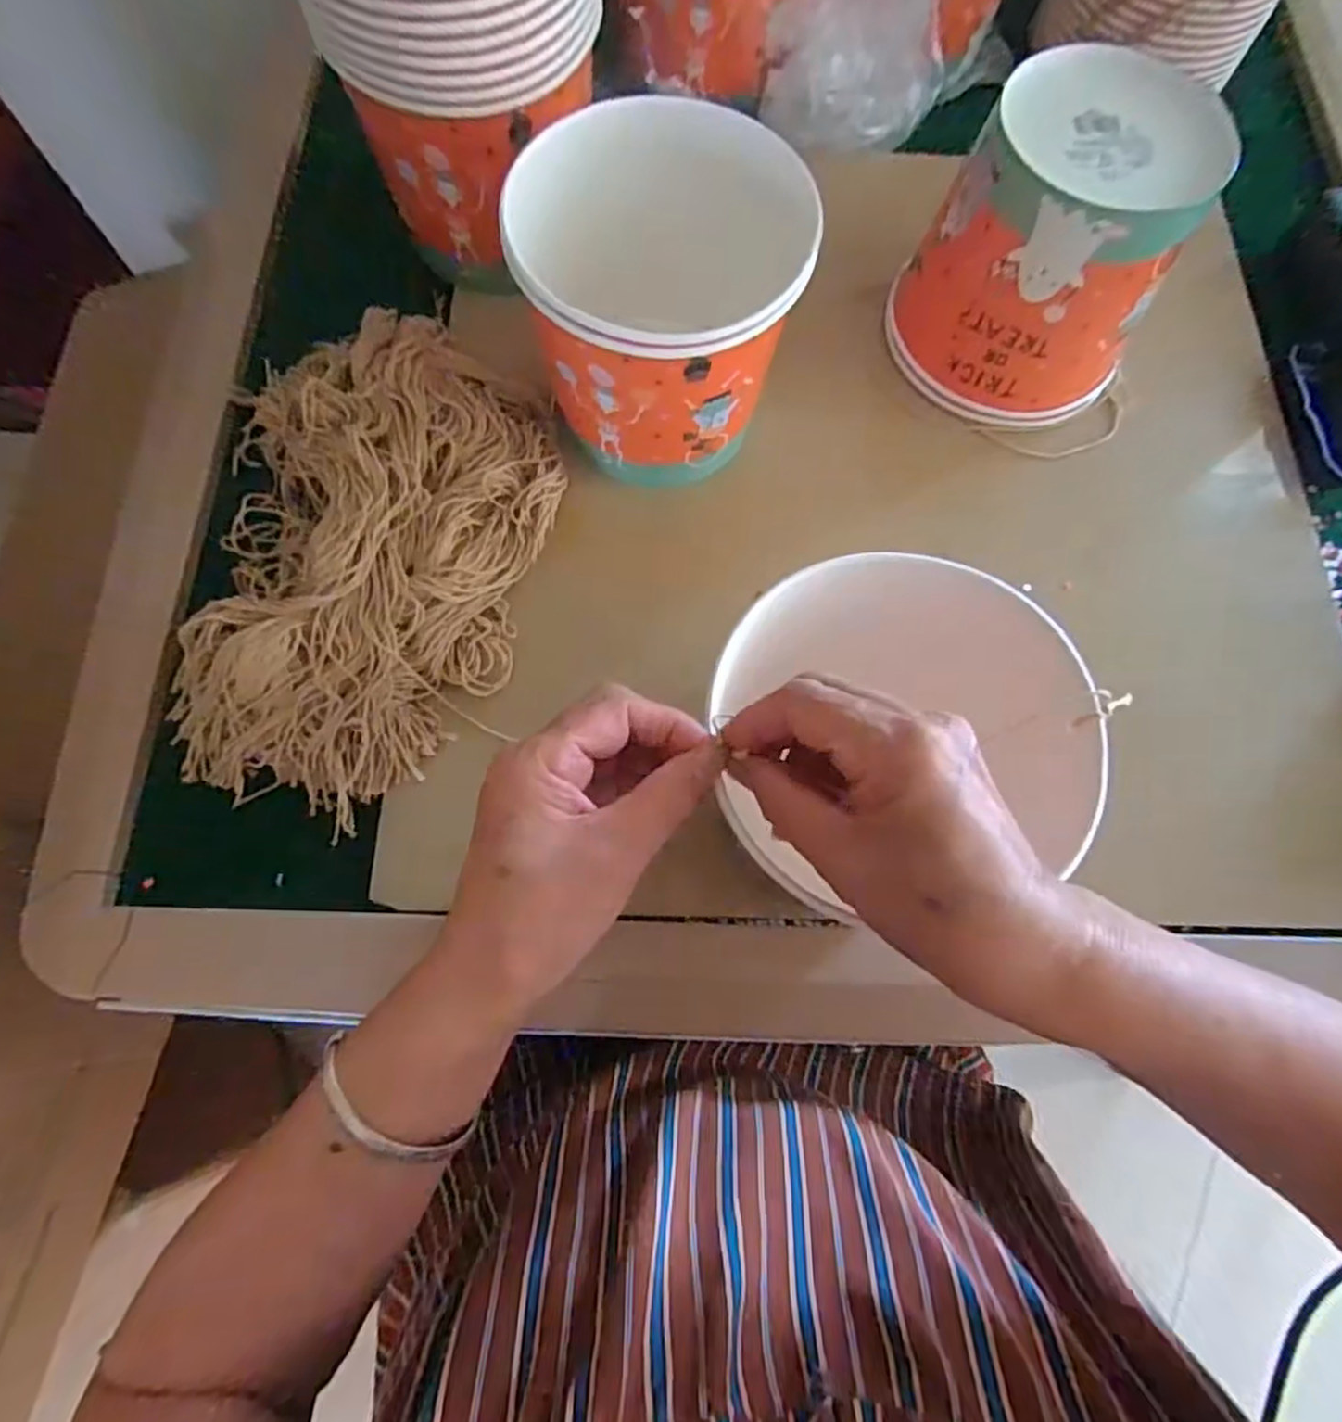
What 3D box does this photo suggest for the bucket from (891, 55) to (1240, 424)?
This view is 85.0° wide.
[{"bbox_3d":[0.238,-0.284,0.456,0.143,0.138,0.136,1,71,-2],"label":"bucket"}]

